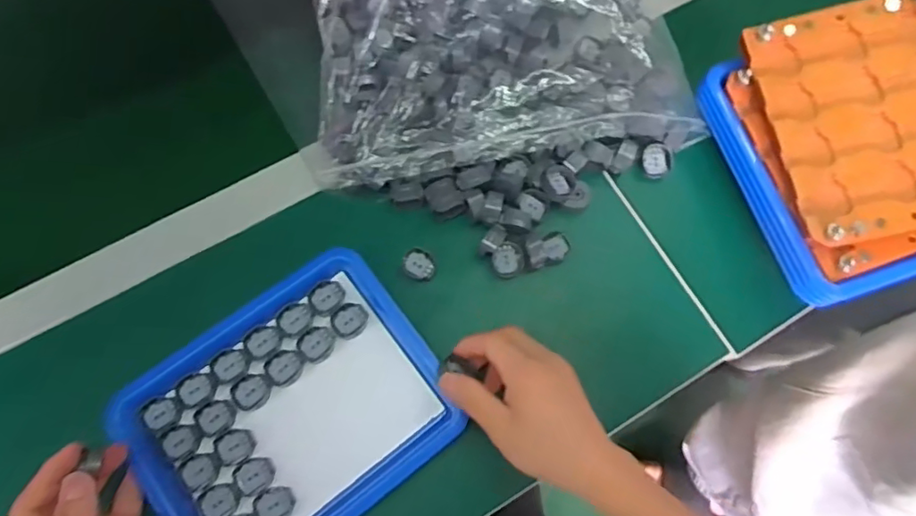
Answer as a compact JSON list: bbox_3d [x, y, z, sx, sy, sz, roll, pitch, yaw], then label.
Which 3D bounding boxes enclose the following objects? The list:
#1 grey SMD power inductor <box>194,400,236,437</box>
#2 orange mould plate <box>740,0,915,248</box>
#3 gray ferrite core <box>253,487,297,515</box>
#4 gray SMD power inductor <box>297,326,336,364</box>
[{"bbox_3d":[-0.183,0.121,0.451,0.029,0.004,0.024,-27,75,-10],"label":"grey SMD power inductor"},{"bbox_3d":[0.324,-0.112,0.463,0.146,0.011,0.188,-13,77,7],"label":"orange mould plate"},{"bbox_3d":[-0.134,0.182,0.438,0.028,0.008,0.025,-33,76,-12],"label":"gray ferrite core"},{"bbox_3d":[-0.111,0.068,0.468,0.028,0.005,0.026,1,72,-2],"label":"gray SMD power inductor"}]

